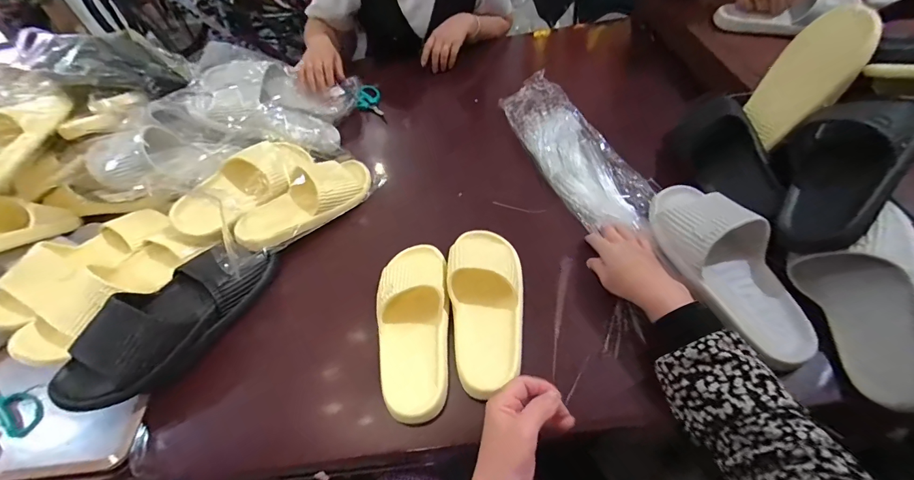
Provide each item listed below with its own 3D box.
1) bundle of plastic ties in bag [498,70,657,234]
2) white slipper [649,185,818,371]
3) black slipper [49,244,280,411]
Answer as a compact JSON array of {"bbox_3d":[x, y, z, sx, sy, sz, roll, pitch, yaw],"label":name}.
[{"bbox_3d":[0.200,-0.171,0.703,0.123,0.028,0.393,-28,57,3],"label":"bundle of plastic ties in bag"},{"bbox_3d":[0.343,0.020,0.496,0.099,0.089,0.265,-12,54,-5],"label":"white slipper"},{"bbox_3d":[-0.400,0.105,0.549,0.113,0.087,0.290,23,59,19],"label":"black slipper"}]

